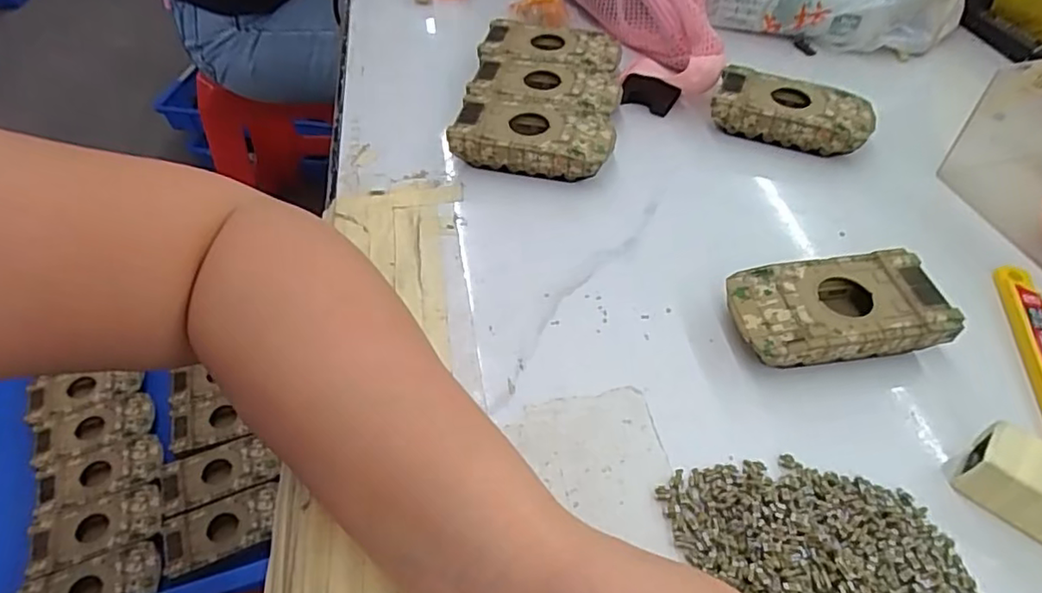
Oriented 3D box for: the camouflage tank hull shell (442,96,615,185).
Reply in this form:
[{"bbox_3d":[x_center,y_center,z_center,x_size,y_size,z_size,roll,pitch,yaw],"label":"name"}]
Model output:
[{"bbox_3d":[0.008,-0.097,0.382,0.095,0.029,0.048,10,50,9],"label":"camouflage tank hull shell"}]

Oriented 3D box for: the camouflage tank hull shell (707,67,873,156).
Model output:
[{"bbox_3d":[0.175,-0.116,0.399,0.095,0.032,0.044,18,52,15],"label":"camouflage tank hull shell"}]

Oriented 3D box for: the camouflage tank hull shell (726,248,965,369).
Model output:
[{"bbox_3d":[0.149,0.009,0.293,0.096,0.025,0.050,-5,50,-4],"label":"camouflage tank hull shell"}]

